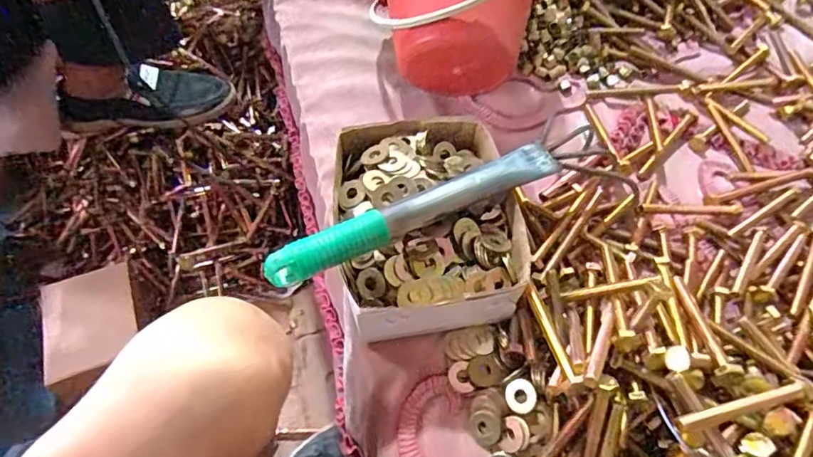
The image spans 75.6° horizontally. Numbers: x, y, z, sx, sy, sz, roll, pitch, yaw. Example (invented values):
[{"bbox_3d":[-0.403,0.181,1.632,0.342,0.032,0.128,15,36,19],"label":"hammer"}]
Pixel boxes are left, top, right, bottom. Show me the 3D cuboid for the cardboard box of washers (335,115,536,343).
[{"bbox_3d":[0.017,-0.003,0.445,0.144,0.078,0.172,-7,62,-7],"label":"cardboard box of washers"}]

